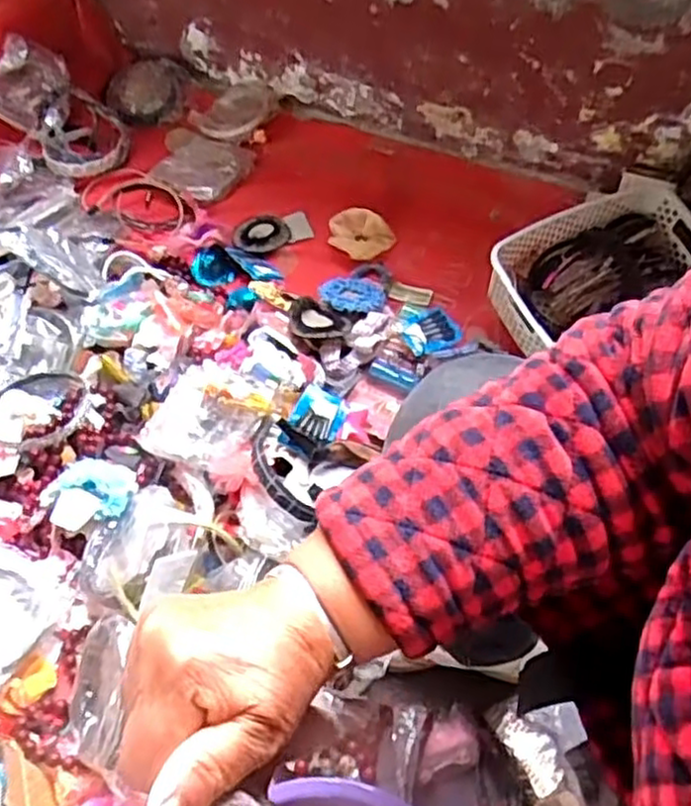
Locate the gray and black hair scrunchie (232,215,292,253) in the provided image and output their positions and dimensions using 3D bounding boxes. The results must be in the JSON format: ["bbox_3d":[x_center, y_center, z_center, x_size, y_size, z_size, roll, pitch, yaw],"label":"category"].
[{"bbox_3d":[-0.142,-0.284,1.208,0.097,0.018,0.087,-12,56,-3],"label":"gray and black hair scrunchie"}]

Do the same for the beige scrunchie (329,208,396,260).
[{"bbox_3d":[0.026,-0.280,1.165,0.104,0.029,0.088,4,57,7],"label":"beige scrunchie"}]

